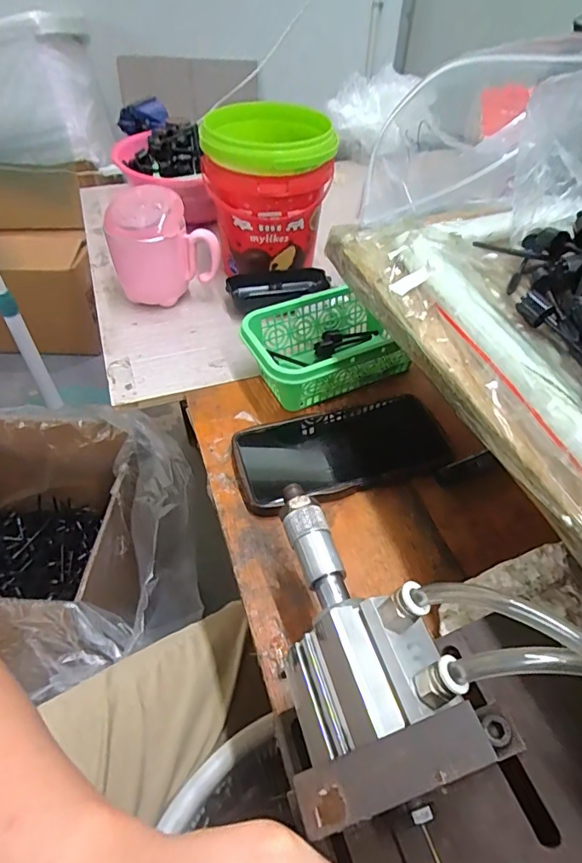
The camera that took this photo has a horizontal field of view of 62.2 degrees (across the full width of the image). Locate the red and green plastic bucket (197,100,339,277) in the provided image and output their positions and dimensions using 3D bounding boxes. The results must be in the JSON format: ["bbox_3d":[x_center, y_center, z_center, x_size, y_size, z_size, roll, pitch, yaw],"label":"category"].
[{"bbox_3d":[-0.027,-0.253,0.535,0.122,0.158,0.139,-4,48,-6],"label":"red and green plastic bucket"}]

